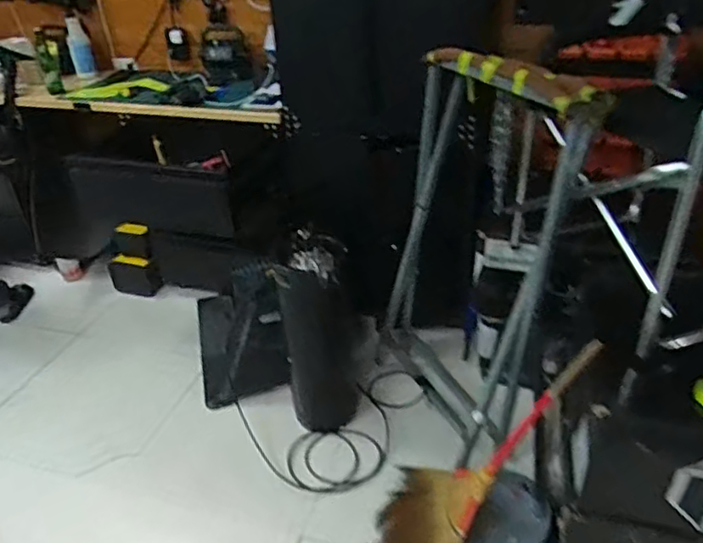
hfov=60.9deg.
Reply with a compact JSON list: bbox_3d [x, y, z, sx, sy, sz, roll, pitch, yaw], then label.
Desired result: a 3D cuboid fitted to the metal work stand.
[{"bbox_3d":[0.363,-0.080,1.741,0.349,1.000,0.658,-12,33,-13],"label":"metal work stand"}]

